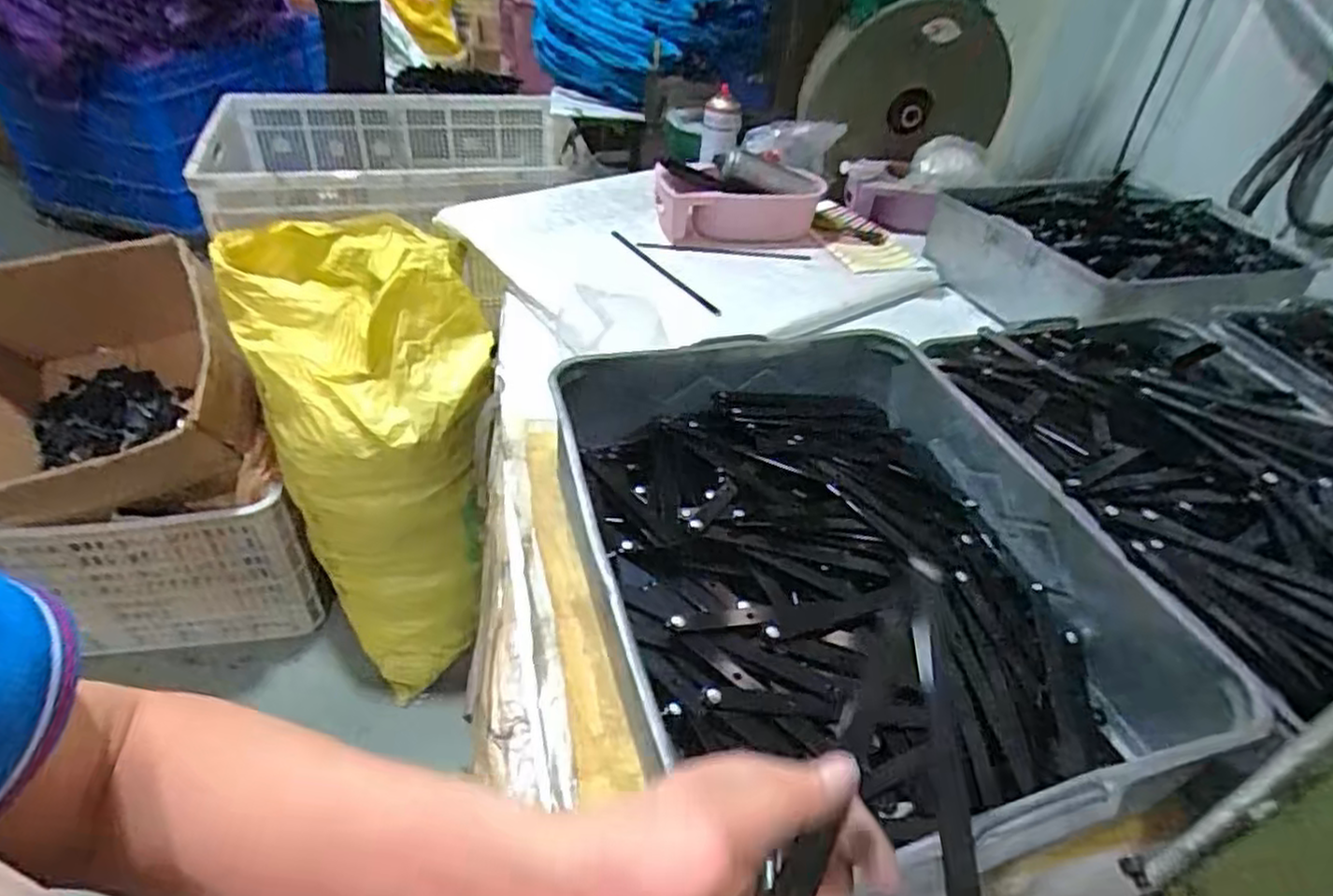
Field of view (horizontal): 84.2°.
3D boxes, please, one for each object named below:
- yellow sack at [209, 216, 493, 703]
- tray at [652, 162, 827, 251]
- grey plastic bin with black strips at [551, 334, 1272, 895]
[{"bbox_3d":[-0.534,-0.021,1.377,0.354,0.695,0.451,-19,47,-27],"label":"yellow sack"},{"bbox_3d":[0.138,-0.403,1.270,0.286,0.097,0.156,-6,42,-14],"label":"tray"},{"bbox_3d":[0.135,0.108,0.637,0.399,0.137,0.500,-8,42,-16],"label":"grey plastic bin with black strips"}]

